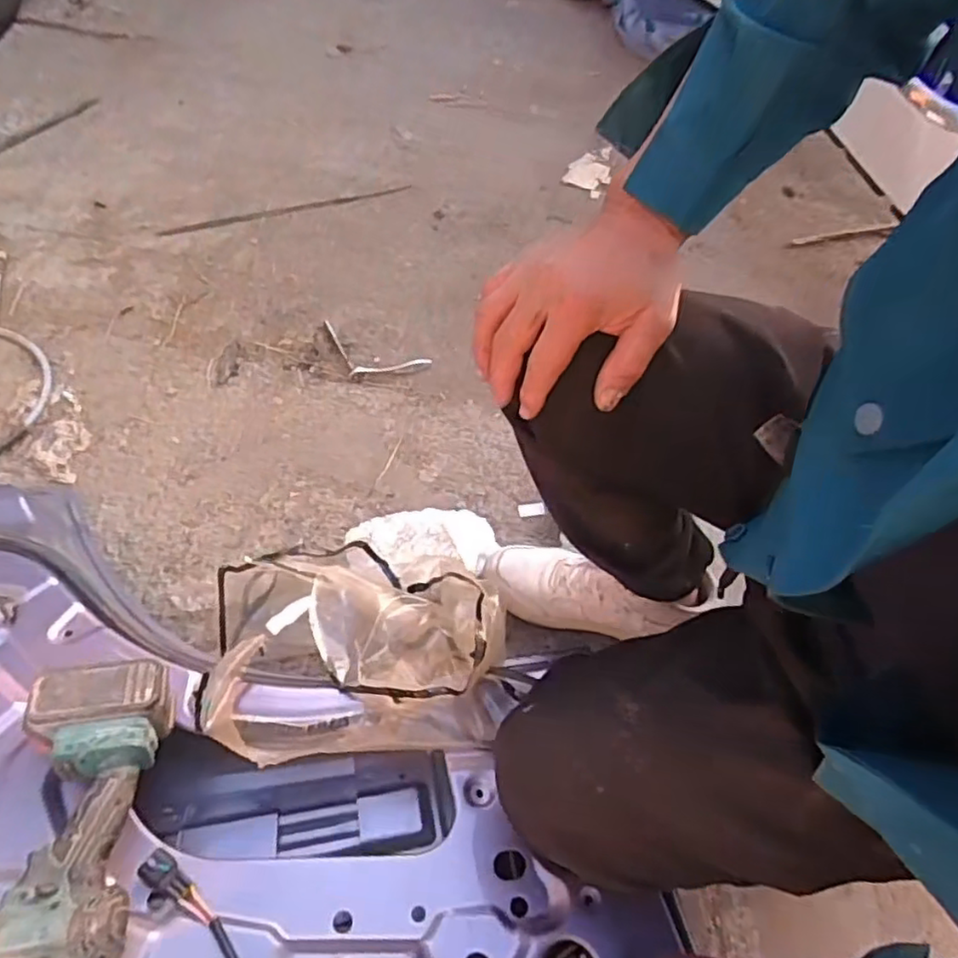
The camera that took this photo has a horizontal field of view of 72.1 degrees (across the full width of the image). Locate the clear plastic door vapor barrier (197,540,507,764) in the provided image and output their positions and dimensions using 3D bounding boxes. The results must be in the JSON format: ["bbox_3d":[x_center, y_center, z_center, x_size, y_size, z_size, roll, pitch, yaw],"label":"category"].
[{"bbox_3d":[-0.156,0.198,0.777,0.354,0.183,0.273,7,59,3],"label":"clear plastic door vapor barrier"}]

